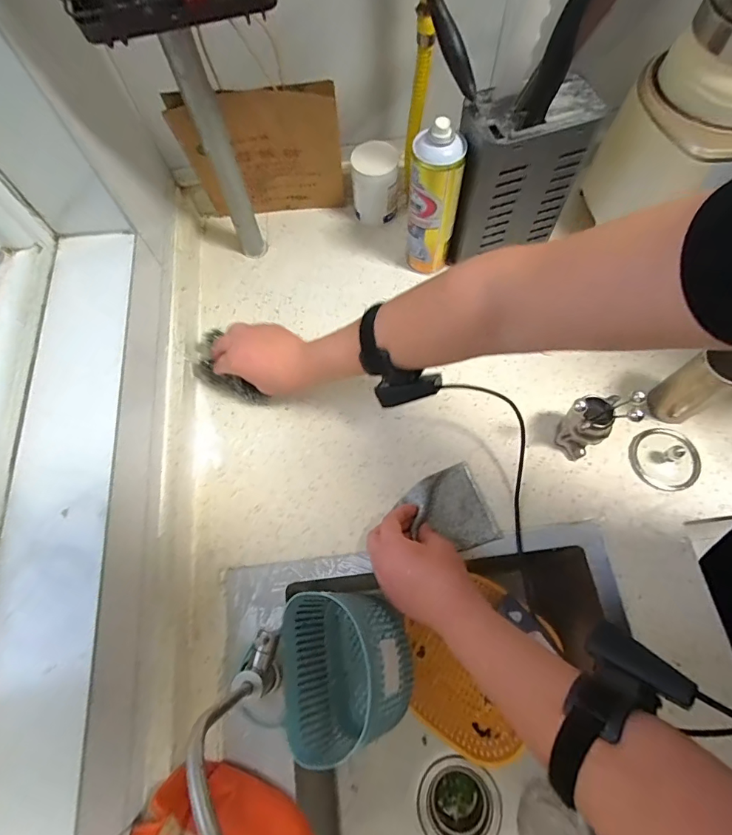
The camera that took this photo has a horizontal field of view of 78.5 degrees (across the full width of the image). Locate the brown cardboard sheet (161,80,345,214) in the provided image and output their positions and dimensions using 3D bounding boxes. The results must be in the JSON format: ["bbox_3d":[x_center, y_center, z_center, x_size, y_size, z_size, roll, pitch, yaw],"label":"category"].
[{"bbox_3d":[-0.137,-0.355,0.618,0.204,0.209,0.021,-5,79,-1],"label":"brown cardboard sheet"}]

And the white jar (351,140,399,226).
[{"bbox_3d":[0.015,-0.353,0.678,0.067,0.099,0.063,1,68,3],"label":"white jar"}]

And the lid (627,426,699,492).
[{"bbox_3d":[0.366,0.046,0.538,0.077,0.029,0.076,-1,68,2],"label":"lid"}]

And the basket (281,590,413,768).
[{"bbox_3d":[-0.023,0.280,0.497,0.139,0.108,0.160,-32,58,29],"label":"basket"}]

